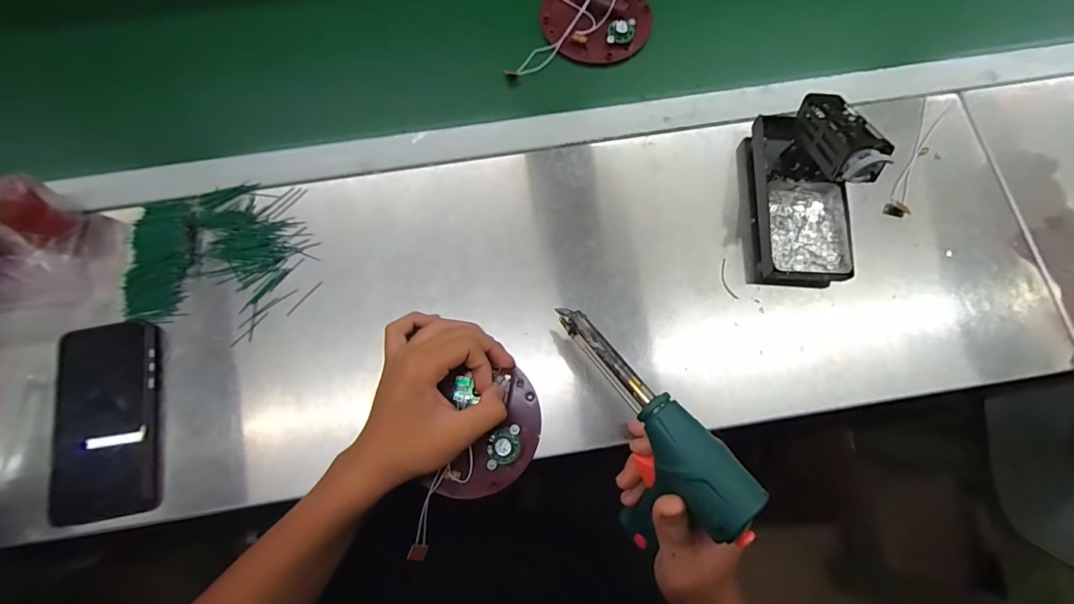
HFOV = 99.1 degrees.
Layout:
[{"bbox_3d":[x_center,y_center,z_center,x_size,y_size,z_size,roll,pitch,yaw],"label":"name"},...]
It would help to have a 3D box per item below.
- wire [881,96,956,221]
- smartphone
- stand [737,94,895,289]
[{"bbox_3d":[0.391,-0.150,0.471,0.026,0.013,0.144,27,77,7],"label":"wire"},{"bbox_3d":[-0.376,0.101,0.399,0.088,0.010,0.164,-14,75,-4],"label":"smartphone"},{"bbox_3d":[0.251,-0.111,0.406,0.084,0.112,0.166,4,74,1],"label":"stand"}]

